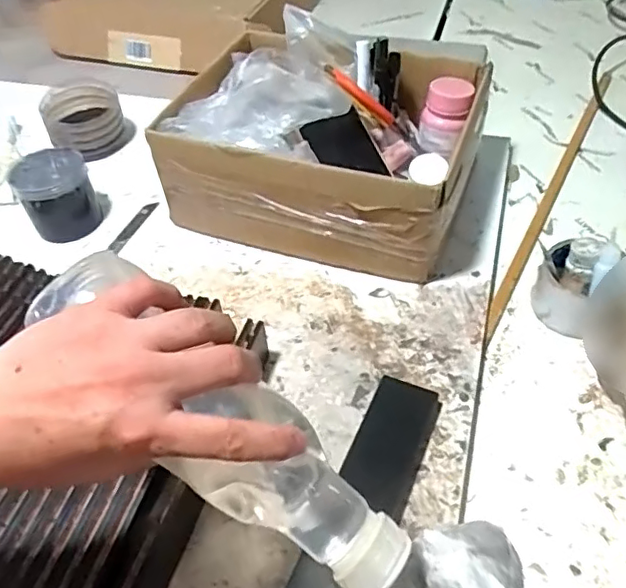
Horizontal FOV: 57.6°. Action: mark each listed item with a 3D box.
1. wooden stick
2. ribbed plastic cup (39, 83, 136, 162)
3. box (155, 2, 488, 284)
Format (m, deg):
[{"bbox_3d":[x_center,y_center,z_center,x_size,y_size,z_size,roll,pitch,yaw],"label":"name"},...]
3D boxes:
[{"bbox_3d":[0.306,-0.143,0.709,0.015,0.014,0.571,22,52,21],"label":"wooden stick"},{"bbox_3d":[-0.314,-0.243,0.795,0.110,0.061,0.102,-19,49,-14],"label":"ribbed plastic cup"},{"bbox_3d":[0.022,-0.192,0.655,0.311,0.157,0.296,14,49,15],"label":"box"}]

